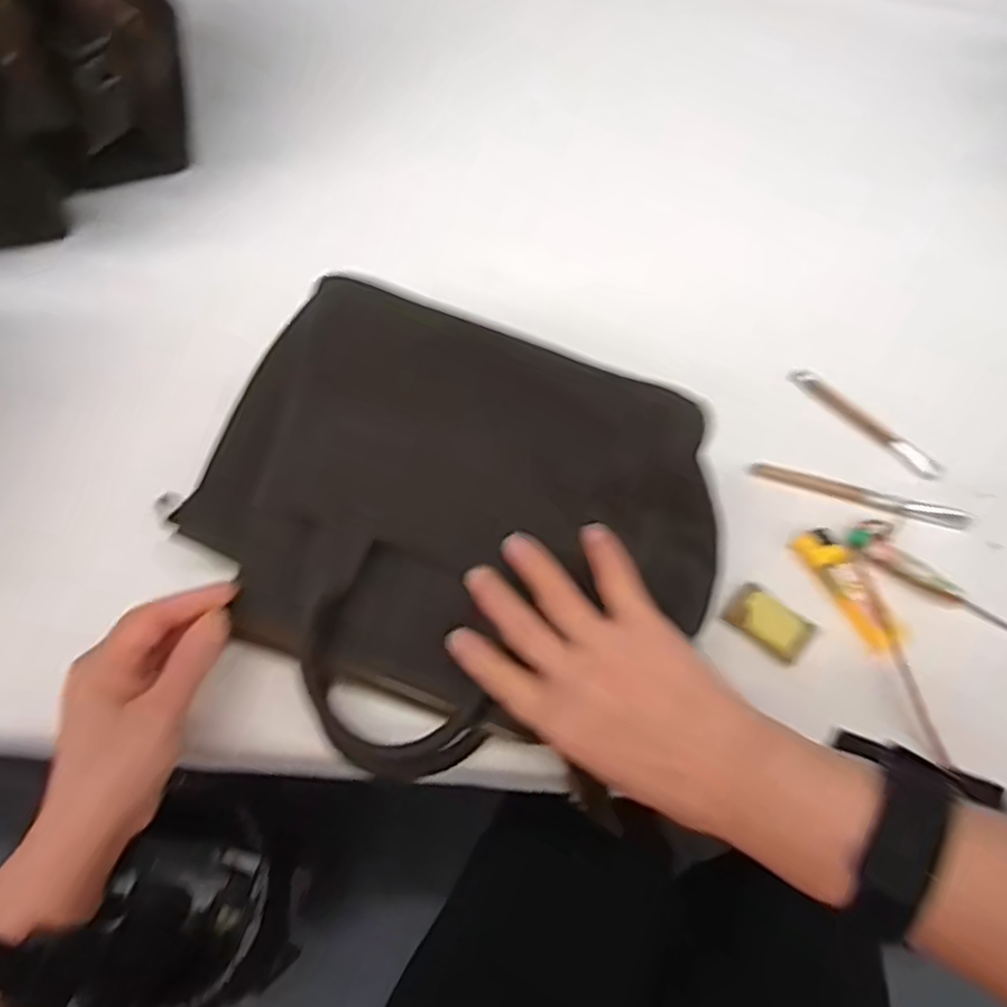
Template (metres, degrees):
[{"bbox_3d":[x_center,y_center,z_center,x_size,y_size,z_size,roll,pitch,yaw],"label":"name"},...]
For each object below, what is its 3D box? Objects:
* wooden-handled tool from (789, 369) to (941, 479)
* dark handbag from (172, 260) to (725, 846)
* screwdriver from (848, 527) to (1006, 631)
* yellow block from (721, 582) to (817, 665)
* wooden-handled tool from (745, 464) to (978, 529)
[{"bbox_3d":[0.243,-0.055,0.477,0.013,0.013,0.112,-37,67,-15],"label":"wooden-handled tool"},{"bbox_3d":[-0.039,0.020,0.390,0.286,0.102,0.216,21,66,12],"label":"dark handbag"},{"bbox_3d":[0.255,0.049,0.412,0.112,0.010,0.020,41,71,20],"label":"screwdriver"},{"bbox_3d":[0.155,0.069,0.414,0.046,0.005,0.030,36,70,19],"label":"yellow block"},{"bbox_3d":[0.225,-0.006,0.450,0.128,0.011,0.016,16,65,10],"label":"wooden-handled tool"}]

